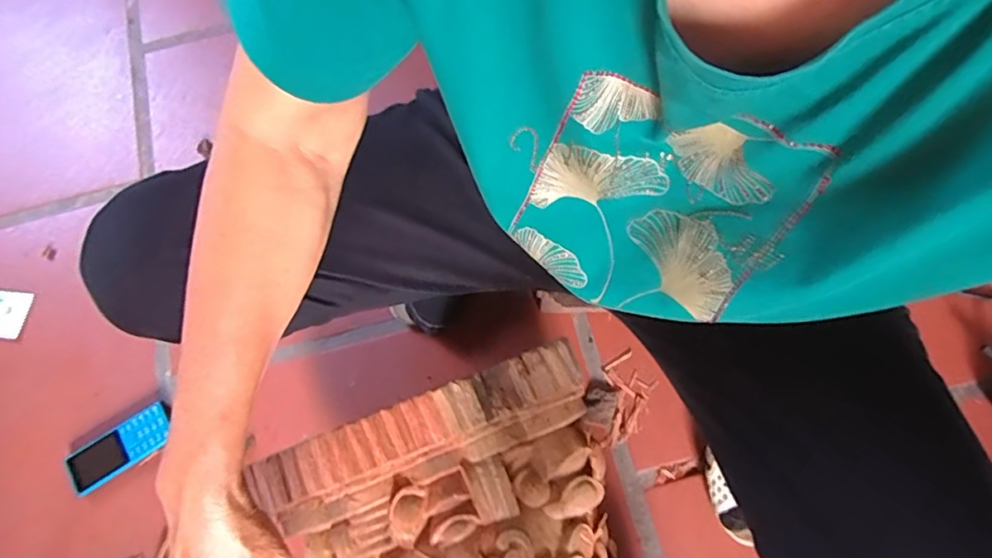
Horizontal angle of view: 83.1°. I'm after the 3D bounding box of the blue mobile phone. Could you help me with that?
[{"bbox_3d":[-0.440,0.196,0.653,0.126,0.010,0.047,-35,82,-5],"label":"blue mobile phone"}]

